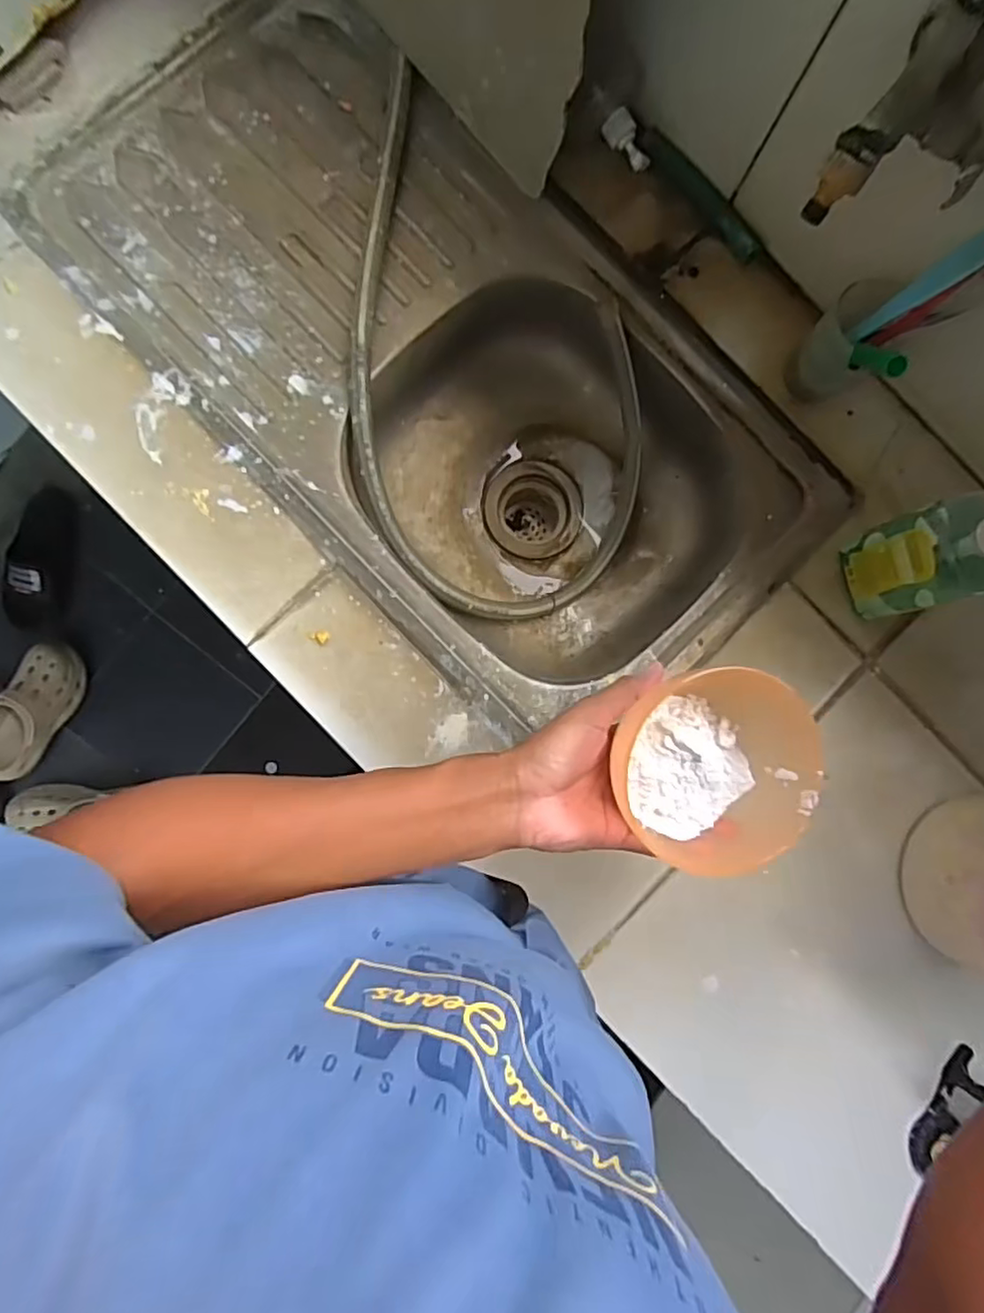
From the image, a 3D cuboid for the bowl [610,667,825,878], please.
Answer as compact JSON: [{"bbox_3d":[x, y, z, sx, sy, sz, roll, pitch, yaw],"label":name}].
[{"bbox_3d":[0.138,0.070,0.392,0.116,0.047,0.109,0,86,-4],"label":"bowl"}]

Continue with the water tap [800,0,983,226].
[{"bbox_3d":[0.267,-0.341,0.388,0.101,0.099,0.076,0,86,-4],"label":"water tap"}]

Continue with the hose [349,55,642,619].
[{"bbox_3d":[0.005,-0.287,0.635,0.271,0.132,0.488,-2,86,-4],"label":"hose"}]

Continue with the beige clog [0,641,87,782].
[{"bbox_3d":[-0.929,0.113,1.276,0.118,0.082,0.281,30,85,-1],"label":"beige clog"}]

